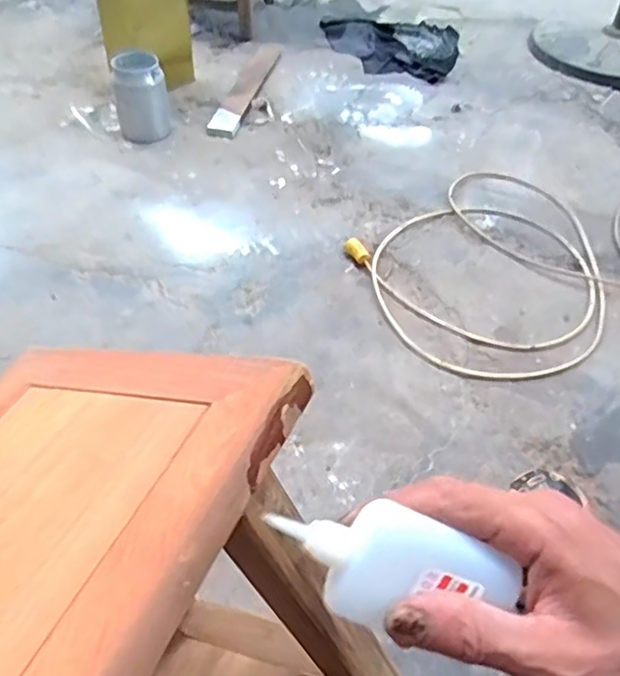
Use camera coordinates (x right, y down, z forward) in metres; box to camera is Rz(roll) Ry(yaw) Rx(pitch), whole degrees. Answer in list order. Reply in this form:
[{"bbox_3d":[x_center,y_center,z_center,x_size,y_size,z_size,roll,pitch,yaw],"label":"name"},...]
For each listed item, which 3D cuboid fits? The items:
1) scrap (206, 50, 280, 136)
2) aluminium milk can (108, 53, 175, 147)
[{"bbox_3d":[-0.134,-0.533,1.370,0.057,0.019,0.398,12,47,7],"label":"scrap"},{"bbox_3d":[-0.312,-0.446,1.197,0.094,0.134,0.093,-7,47,-10],"label":"aluminium milk can"}]

